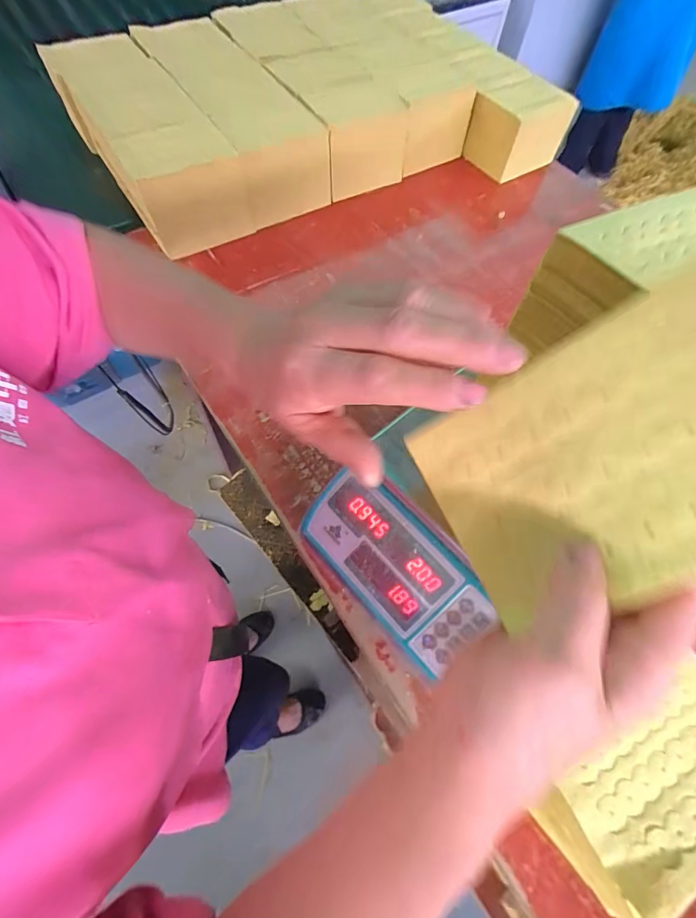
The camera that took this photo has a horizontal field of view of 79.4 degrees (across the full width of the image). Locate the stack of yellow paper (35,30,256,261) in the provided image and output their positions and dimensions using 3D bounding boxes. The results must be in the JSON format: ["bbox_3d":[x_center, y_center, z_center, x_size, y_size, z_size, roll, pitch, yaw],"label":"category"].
[{"bbox_3d":[-0.339,-0.537,0.728,0.168,0.153,0.434,-31,69,-17],"label":"stack of yellow paper"}]

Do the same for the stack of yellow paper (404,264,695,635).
[{"bbox_3d":[0.120,0.000,0.194,0.159,0.011,0.117,-33,65,22],"label":"stack of yellow paper"}]

